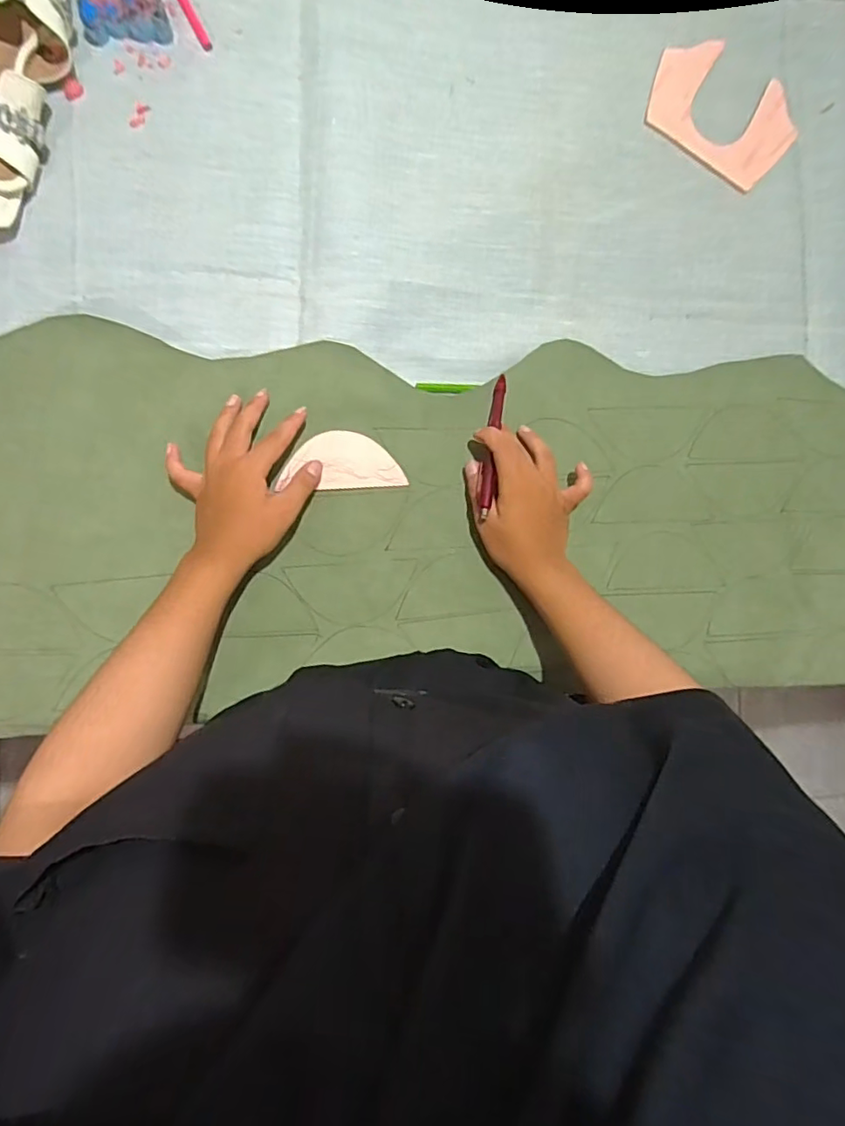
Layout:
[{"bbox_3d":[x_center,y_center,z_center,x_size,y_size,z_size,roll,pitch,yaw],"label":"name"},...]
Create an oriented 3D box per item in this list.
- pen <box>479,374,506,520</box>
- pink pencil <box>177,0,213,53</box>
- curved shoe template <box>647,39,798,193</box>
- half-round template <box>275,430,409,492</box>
[{"bbox_3d":[0.062,-0.107,0.505,0.013,0.012,0.134,11,71,-5],"label":"pen"},{"bbox_3d":[-0.203,-0.480,0.501,0.010,0.010,0.064,-30,91,-7],"label":"pink pencil"},{"bbox_3d":[0.291,-0.440,0.560,0.145,0.007,0.105,32,88,-5],"label":"curved shoe template"},{"bbox_3d":[-0.072,-0.091,0.510,0.107,0.004,0.052,-5,84,-11],"label":"half-round template"}]

